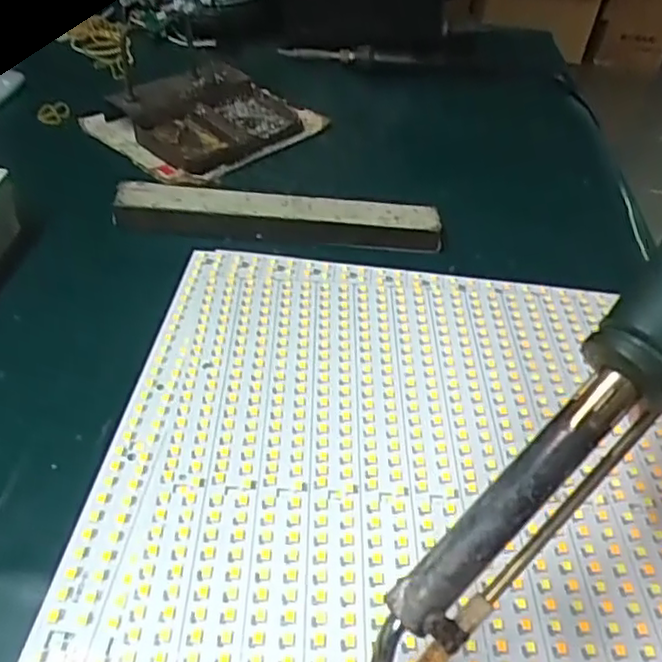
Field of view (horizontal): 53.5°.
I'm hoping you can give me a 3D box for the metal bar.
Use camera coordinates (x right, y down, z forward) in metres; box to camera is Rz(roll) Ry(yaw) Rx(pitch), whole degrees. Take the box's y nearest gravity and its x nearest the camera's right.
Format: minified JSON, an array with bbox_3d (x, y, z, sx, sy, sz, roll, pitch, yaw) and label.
[{"bbox_3d":[-0.032,-0.073,0.410,0.200,0.016,0.028,6,42,-1],"label":"metal bar"}]

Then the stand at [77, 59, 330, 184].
[{"bbox_3d":[-0.095,-0.165,0.499,0.117,0.031,0.142,33,49,28],"label":"stand"}]

